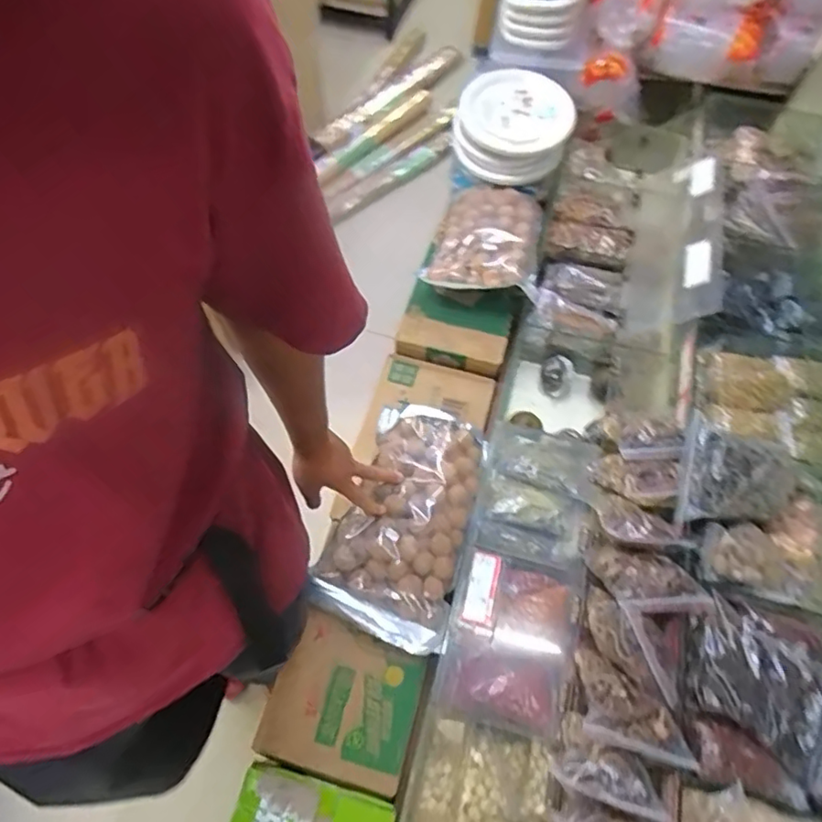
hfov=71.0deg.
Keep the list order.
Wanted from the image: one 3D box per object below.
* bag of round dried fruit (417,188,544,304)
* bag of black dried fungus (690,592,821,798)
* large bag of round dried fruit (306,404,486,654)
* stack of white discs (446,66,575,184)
[{"bbox_3d":[0.151,-0.332,1.099,0.209,0.069,0.296,14,61,5],"label":"bag of round dried fruit"},{"bbox_3d":[0.391,0.296,0.627,0.161,0.052,0.137,28,63,13],"label":"bag of black dried fungus"},{"bbox_3d":[-0.008,0.147,0.834,0.188,0.042,0.335,17,61,7],"label":"large bag of round dried fruit"},{"bbox_3d":[0.203,-0.572,1.161,0.228,0.101,0.217,23,62,10],"label":"stack of white discs"}]

